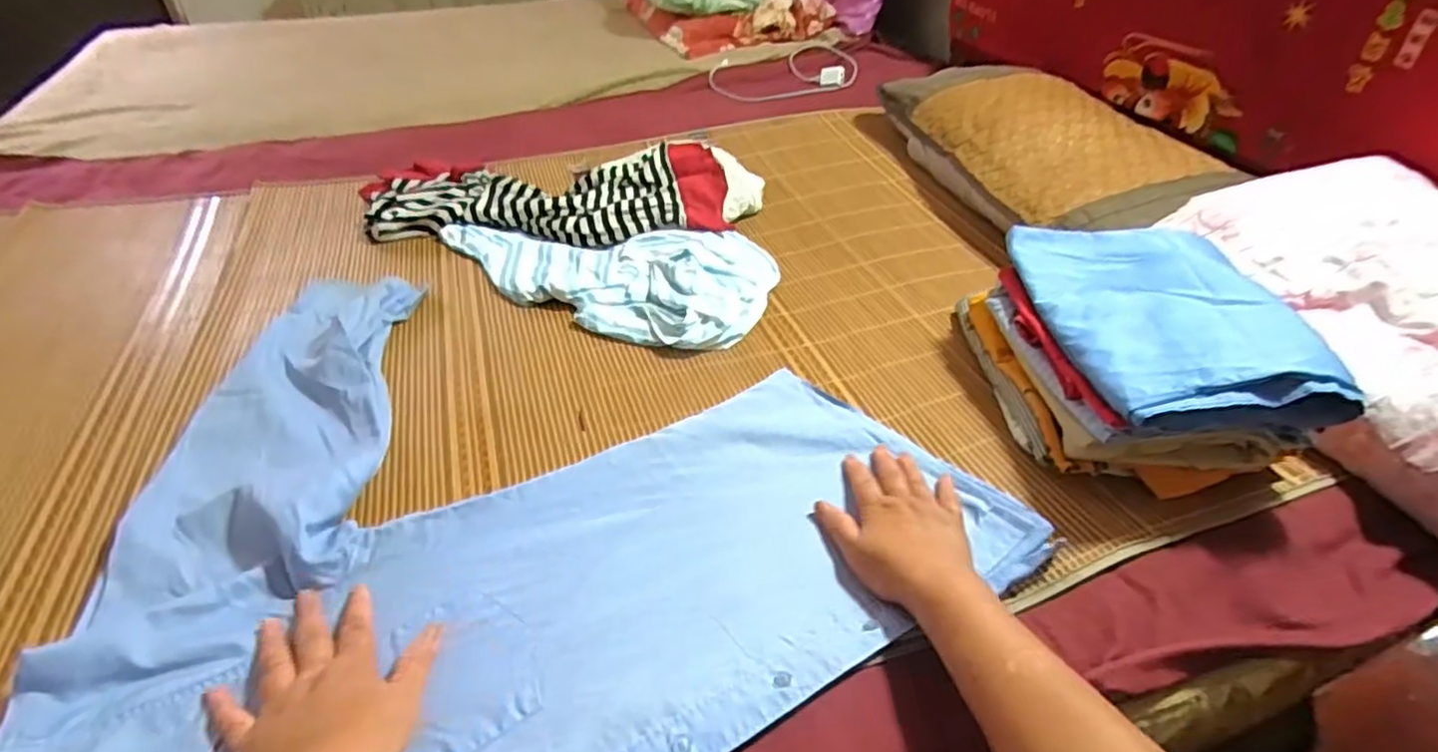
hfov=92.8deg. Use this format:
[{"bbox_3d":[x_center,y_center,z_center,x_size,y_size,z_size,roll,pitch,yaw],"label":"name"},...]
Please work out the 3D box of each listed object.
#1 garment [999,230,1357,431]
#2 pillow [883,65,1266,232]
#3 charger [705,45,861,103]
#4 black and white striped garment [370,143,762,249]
[{"bbox_3d":[0.400,-0.058,0.621,0.191,0.055,0.274,0,40,0],"label":"garment"},{"bbox_3d":[0.505,-0.341,1.058,0.321,0.122,0.516,-9,41,-10],"label":"pillow"},{"bbox_3d":[0.146,-0.660,1.469,0.365,0.034,0.255,-16,43,-18],"label":"charger"},{"bbox_3d":[-0.230,-0.277,0.994,0.586,0.061,0.224,1,40,-1],"label":"black and white striped garment"}]

